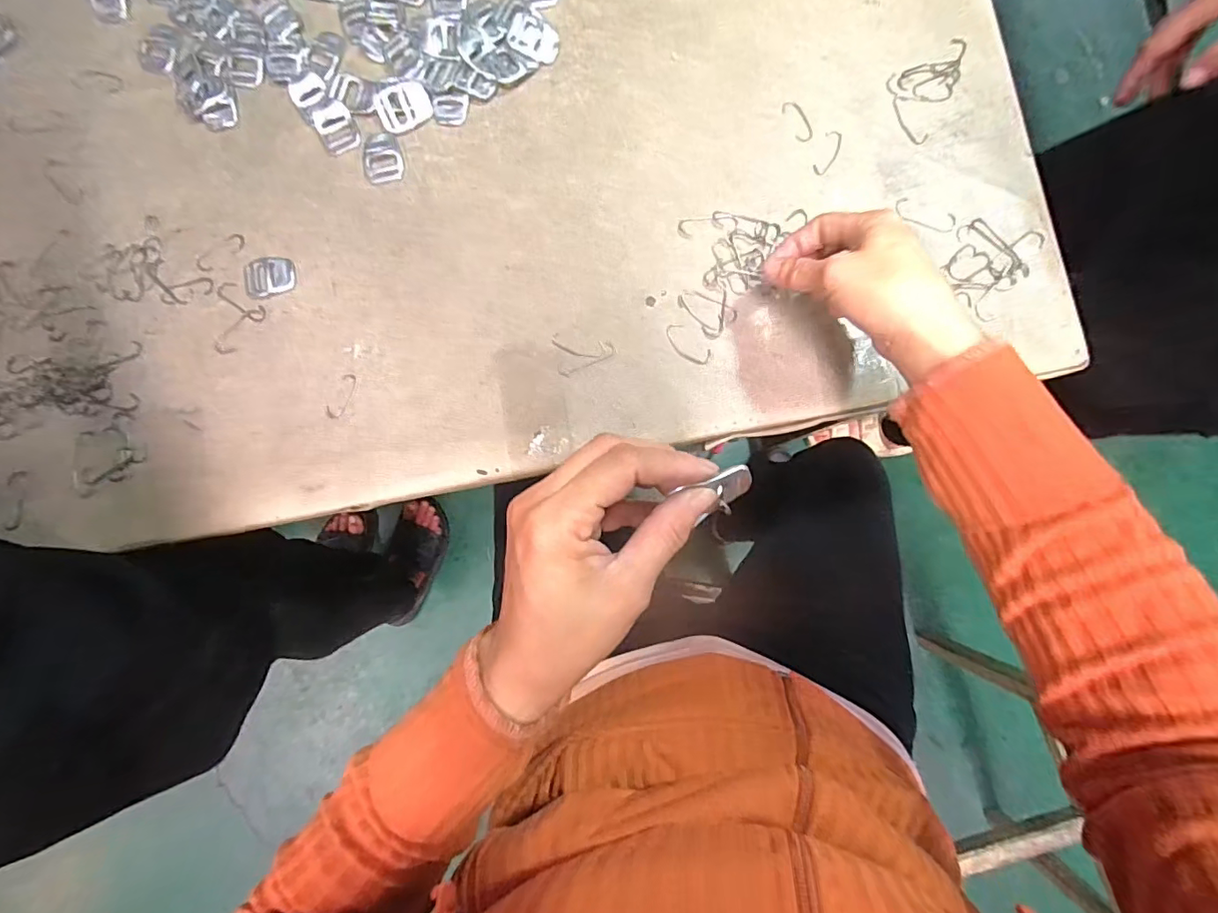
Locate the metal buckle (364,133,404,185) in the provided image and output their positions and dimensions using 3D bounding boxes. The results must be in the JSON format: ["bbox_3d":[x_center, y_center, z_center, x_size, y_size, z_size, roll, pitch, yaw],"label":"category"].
[{"bbox_3d":[-0.173,-0.227,0.401,0.029,0.004,0.040,-14,84,2],"label":"metal buckle"}]

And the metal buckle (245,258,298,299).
[{"bbox_3d":[-0.256,-0.136,0.397,0.038,0.005,0.027,-8,84,3],"label":"metal buckle"}]

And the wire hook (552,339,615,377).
[{"bbox_3d":[-0.019,-0.071,0.384,0.046,0.004,0.026,4,85,4],"label":"wire hook"}]

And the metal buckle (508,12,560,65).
[{"bbox_3d":[-0.057,-0.318,0.401,0.037,0.008,0.028,15,85,5],"label":"metal buckle"}]

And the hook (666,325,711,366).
[{"bbox_3d":[0.057,-0.081,0.381,0.038,0.004,0.018,44,88,6],"label":"hook"}]

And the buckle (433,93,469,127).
[{"bbox_3d":[-0.121,-0.266,0.403,0.026,0.004,0.023,2,84,4],"label":"buckle"}]

